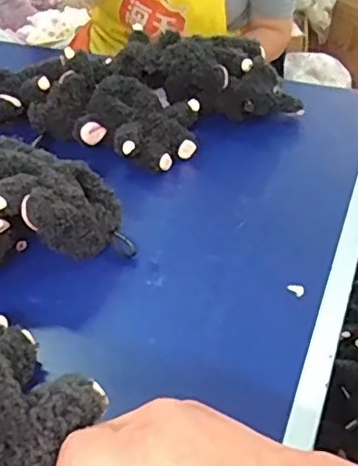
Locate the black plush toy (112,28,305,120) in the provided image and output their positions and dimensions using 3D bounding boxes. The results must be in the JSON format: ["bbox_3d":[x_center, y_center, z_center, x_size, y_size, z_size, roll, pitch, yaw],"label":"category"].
[{"bbox_3d":[0.030,-0.189,0.704,0.228,0.065,0.097,16,44,19],"label":"black plush toy"}]

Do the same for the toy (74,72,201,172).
[{"bbox_3d":[-0.040,-0.122,0.652,0.125,0.054,0.109,11,42,15],"label":"toy"}]

